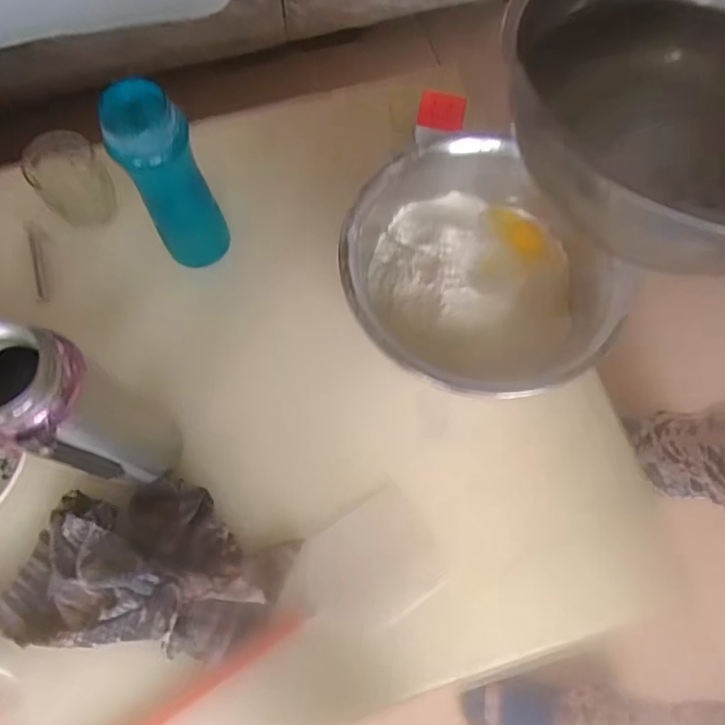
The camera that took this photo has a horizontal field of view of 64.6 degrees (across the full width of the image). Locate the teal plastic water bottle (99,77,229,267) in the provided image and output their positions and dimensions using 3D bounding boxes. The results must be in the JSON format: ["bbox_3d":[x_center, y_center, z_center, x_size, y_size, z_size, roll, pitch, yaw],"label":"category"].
[{"bbox_3d":[-0.185,-0.171,0.562,0.070,0.197,0.072,1,70,-1],"label":"teal plastic water bottle"}]

